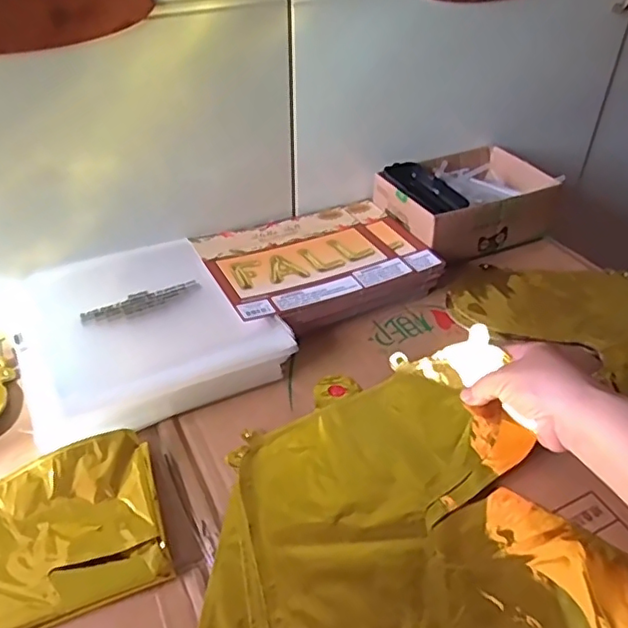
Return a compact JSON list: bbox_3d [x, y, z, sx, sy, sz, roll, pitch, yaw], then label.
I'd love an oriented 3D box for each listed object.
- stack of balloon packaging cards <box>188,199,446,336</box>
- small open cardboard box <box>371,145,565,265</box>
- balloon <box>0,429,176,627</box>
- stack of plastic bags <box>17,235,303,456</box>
[{"bbox_3d":[0.003,-0.055,0.656,0.231,0.043,0.177,-20,43,-21],"label":"stack of balloon packaging cards"},{"bbox_3d":[0.179,-0.136,0.716,0.196,0.066,0.140,-18,46,-22],"label":"small open cardboard box"},{"bbox_3d":[-0.176,0.146,0.405,0.136,0.018,0.120,-16,41,-16],"label":"balloon"},{"bbox_3d":[-0.163,0.014,0.550,0.216,0.033,0.221,-24,44,-24],"label":"stack of plastic bags"}]

